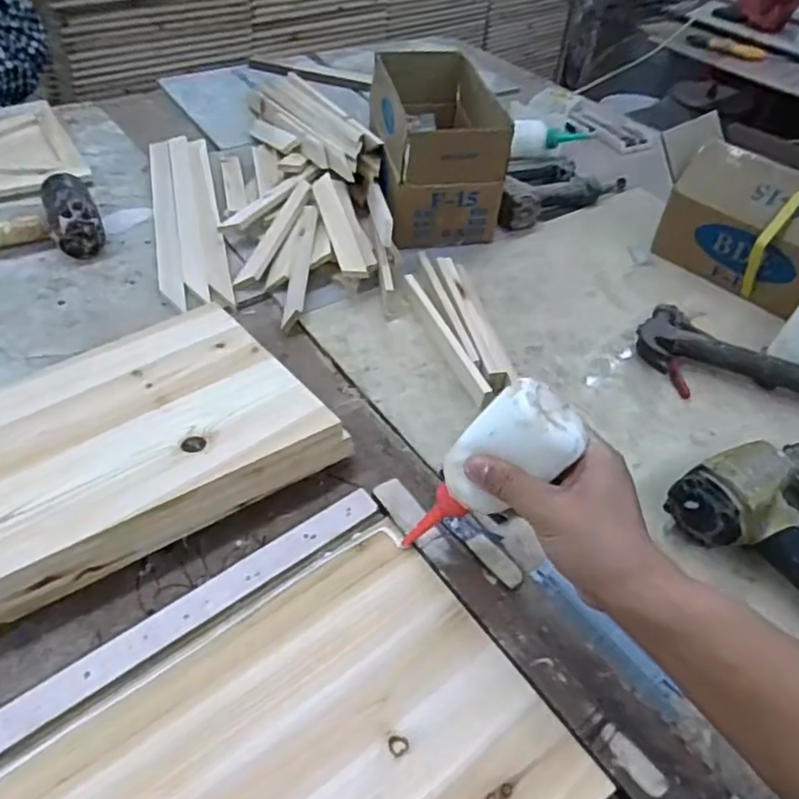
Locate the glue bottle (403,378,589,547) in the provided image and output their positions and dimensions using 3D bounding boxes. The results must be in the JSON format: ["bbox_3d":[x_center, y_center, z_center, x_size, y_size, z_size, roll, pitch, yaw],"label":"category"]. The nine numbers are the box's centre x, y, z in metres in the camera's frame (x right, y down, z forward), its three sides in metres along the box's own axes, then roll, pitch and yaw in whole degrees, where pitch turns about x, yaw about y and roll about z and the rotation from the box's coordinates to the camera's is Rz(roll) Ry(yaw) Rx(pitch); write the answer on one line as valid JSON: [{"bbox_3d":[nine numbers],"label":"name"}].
[{"bbox_3d":[0.055,0.055,0.447,0.051,0.159,0.054,18,40,-33],"label":"glue bottle"}]

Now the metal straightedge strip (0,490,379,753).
[{"bbox_3d":[-0.200,0.179,0.410,0.448,0.008,0.026,-28,55,-28],"label":"metal straightedge strip"}]

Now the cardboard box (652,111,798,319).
[{"bbox_3d":[0.437,-0.224,0.770,0.135,0.154,0.269,-26,54,-27],"label":"cardboard box"}]

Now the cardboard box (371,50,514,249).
[{"bbox_3d":[0.045,-0.334,0.836,0.141,0.147,0.229,-5,47,-11],"label":"cardboard box"}]

